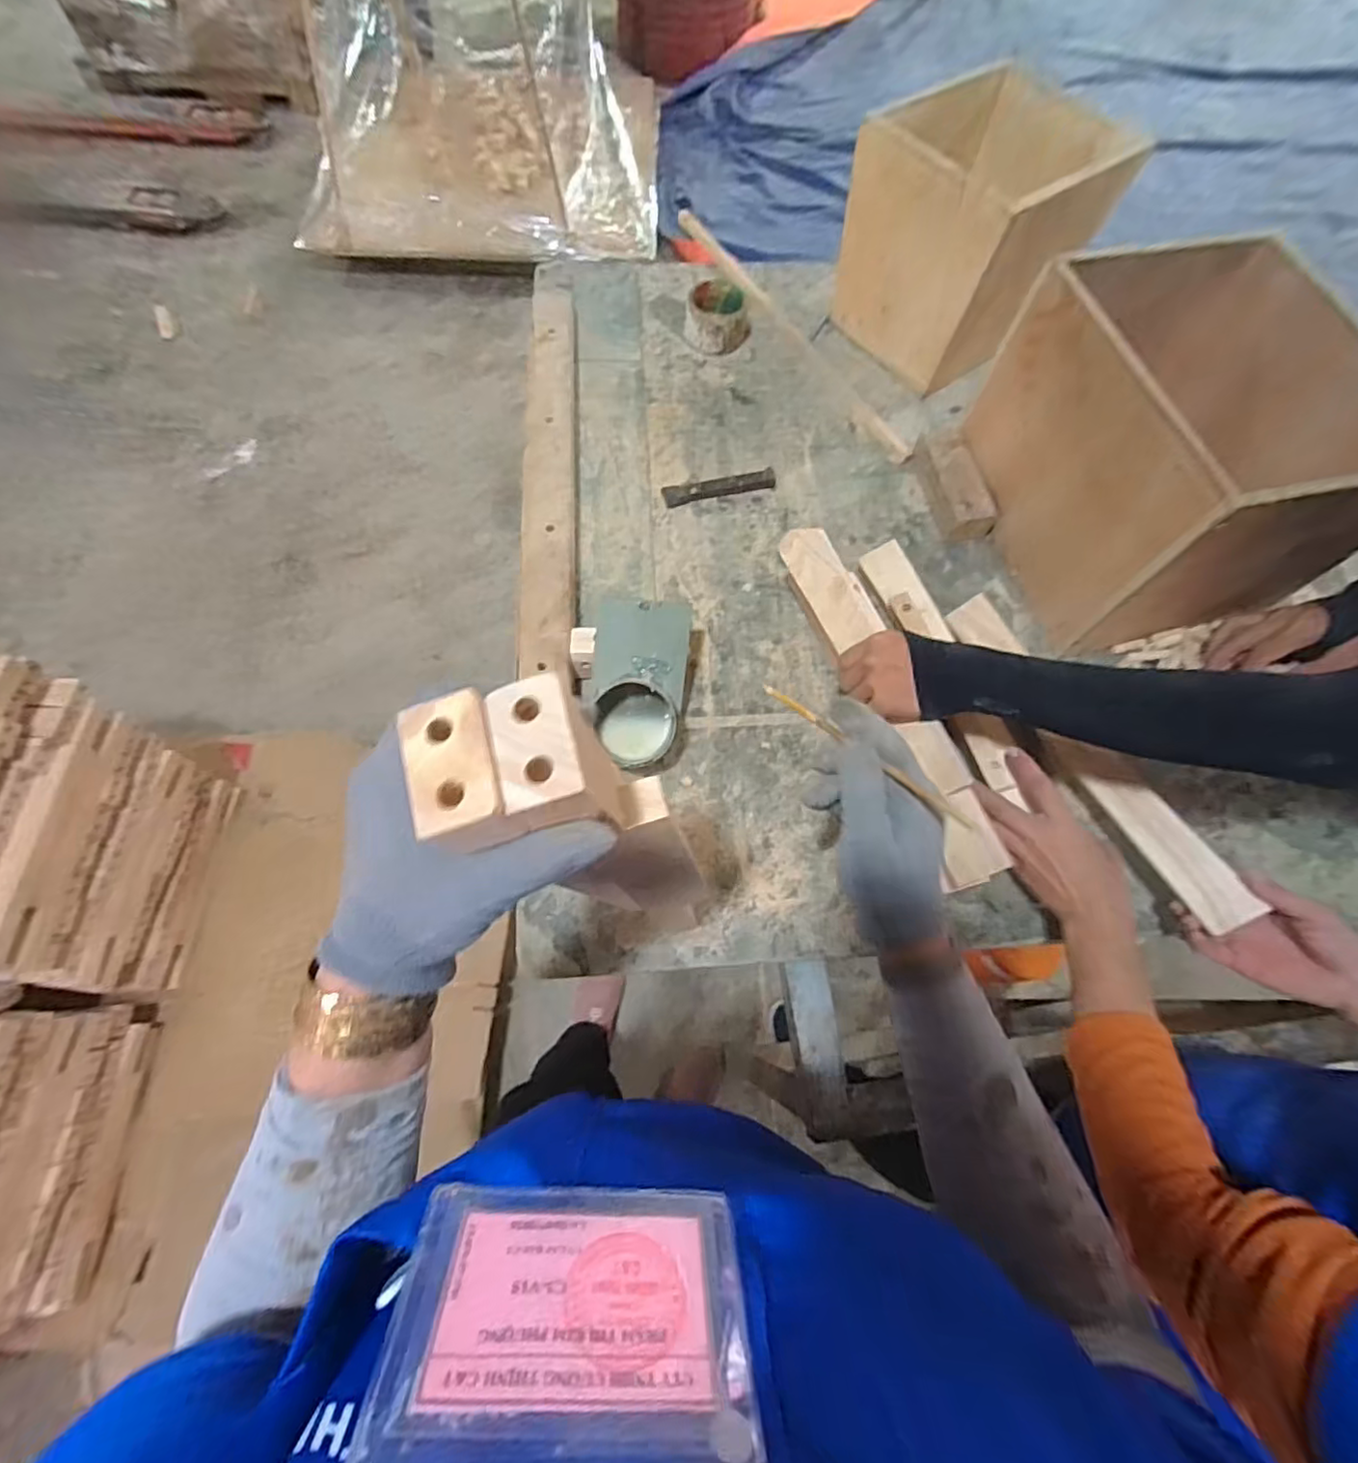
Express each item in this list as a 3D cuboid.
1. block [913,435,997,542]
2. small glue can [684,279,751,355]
[{"bbox_3d":[0.339,-0.305,0.775,0.057,0.042,0.141,-8,67,-6],"label":"block"},{"bbox_3d":[0.056,-0.580,0.882,0.091,0.047,0.096,7,67,1],"label":"small glue can"}]

